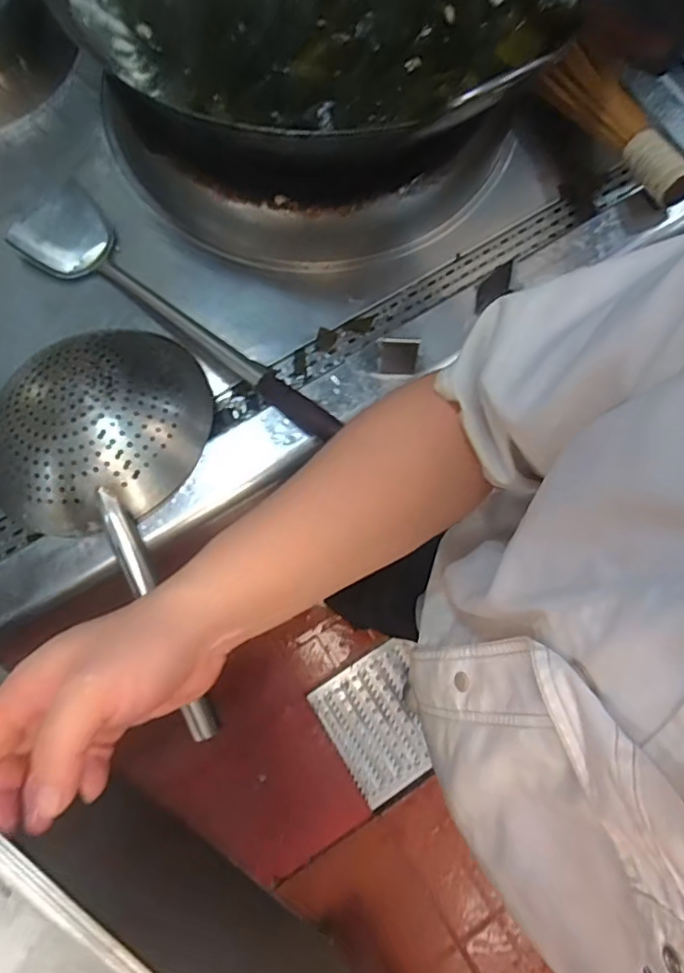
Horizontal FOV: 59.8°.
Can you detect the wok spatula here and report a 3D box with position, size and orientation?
[{"bbox_3d":[-0.213,-0.199,0.711,0.496,0.082,0.107,42,80,9],"label":"wok spatula"}]

